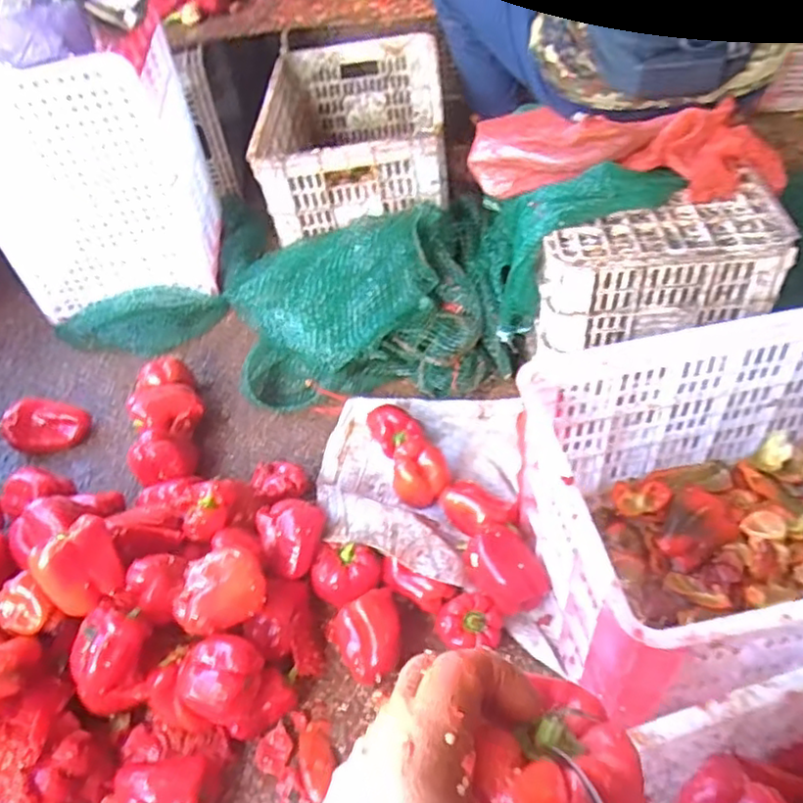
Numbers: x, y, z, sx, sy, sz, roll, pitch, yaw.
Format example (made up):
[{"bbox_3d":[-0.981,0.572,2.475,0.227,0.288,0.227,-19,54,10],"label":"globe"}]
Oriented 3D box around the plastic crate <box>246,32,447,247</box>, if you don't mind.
[{"bbox_3d":[-0.091,-0.564,1.406,0.363,0.219,0.547,-3,48,4],"label":"plastic crate"}]

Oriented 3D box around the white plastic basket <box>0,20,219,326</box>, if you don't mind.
[{"bbox_3d":[-0.579,-0.451,1.248,0.340,0.428,0.321,-7,48,0],"label":"white plastic basket"}]

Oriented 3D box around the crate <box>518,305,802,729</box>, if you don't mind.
[{"bbox_3d":[0.425,0.129,0.776,0.512,0.275,0.366,-11,48,-3],"label":"crate"}]

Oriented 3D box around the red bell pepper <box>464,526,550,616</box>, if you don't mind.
[{"bbox_3d":[0.133,0.223,0.862,0.079,0.067,0.109,-23,50,-14],"label":"red bell pepper"}]

